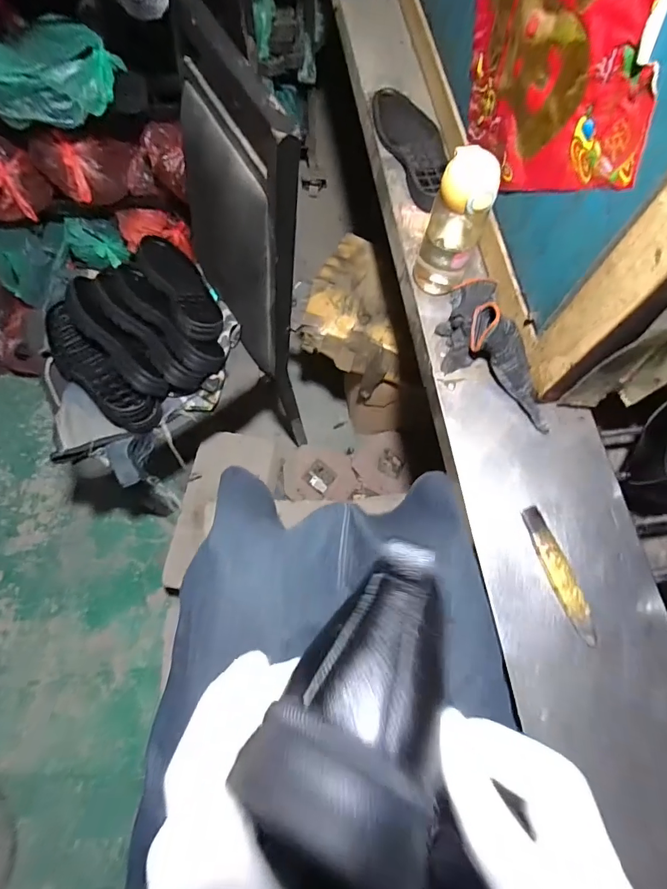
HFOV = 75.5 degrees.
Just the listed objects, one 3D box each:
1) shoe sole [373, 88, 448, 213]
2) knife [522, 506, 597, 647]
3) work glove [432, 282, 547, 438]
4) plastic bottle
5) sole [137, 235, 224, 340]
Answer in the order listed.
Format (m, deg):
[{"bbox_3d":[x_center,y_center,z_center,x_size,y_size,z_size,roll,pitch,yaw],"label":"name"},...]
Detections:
[{"bbox_3d":[0.146,-0.533,0.762,0.104,0.030,0.290,-13,72,-6],"label":"shoe sole"},{"bbox_3d":[0.271,0.154,0.516,0.030,0.010,0.162,-17,72,-7],"label":"knife"},{"bbox_3d":[0.211,-0.129,0.592,0.107,0.061,0.242,-12,72,-6],"label":"work glove"},{"bbox_3d":[0.163,-0.290,0.582,0.073,0.195,0.083,22,72,6],"label":"plastic bottle"},{"bbox_3d":[-0.296,-0.307,0.859,0.102,0.038,0.268,-14,64,-44],"label":"sole"}]

